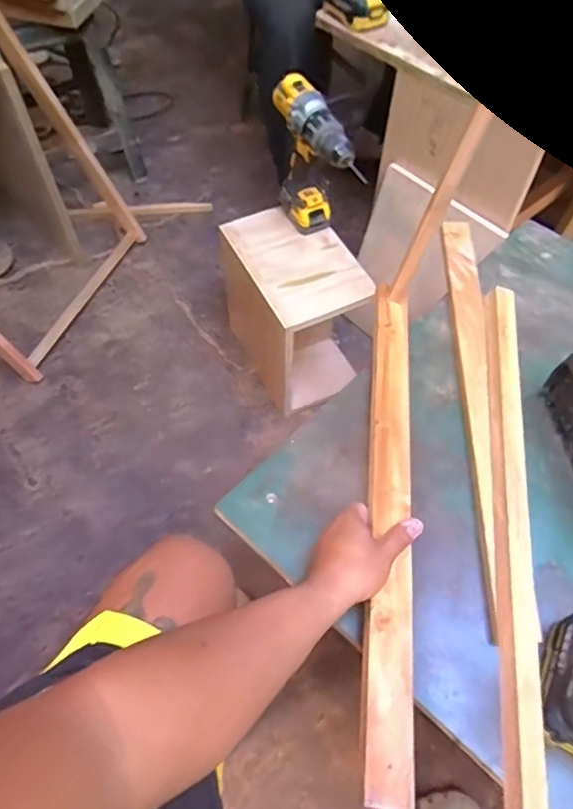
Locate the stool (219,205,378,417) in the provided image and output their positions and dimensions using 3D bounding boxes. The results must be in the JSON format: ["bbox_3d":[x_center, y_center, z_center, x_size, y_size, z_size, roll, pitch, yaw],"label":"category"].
[{"bbox_3d":[0.005,-0.208,1.178,0.190,0.310,0.340,-23,60,-15],"label":"stool"}]

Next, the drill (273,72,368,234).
[{"bbox_3d":[0.055,-0.396,0.972,0.074,0.230,0.217,-26,61,-16],"label":"drill"}]

